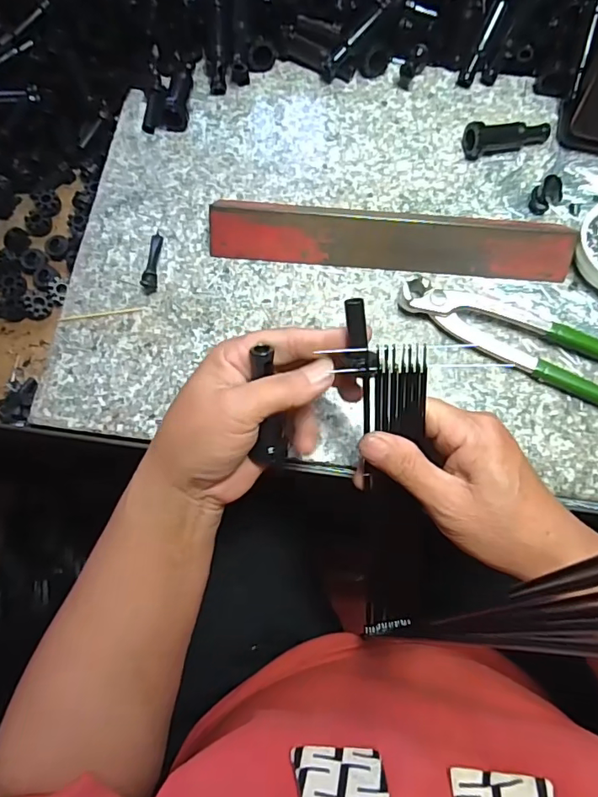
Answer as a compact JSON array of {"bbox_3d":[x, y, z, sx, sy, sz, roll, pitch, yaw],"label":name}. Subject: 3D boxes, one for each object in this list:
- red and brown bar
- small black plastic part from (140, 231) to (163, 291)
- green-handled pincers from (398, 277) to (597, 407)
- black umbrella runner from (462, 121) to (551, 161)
[{"bbox_3d":[0.067,-0.115,0.371,0.258,0.029,0.036,4,73,0],"label":"red and brown bar"},{"bbox_3d":[-0.106,-0.102,0.372,0.010,0.009,0.049,4,73,0],"label":"small black plastic part"},{"bbox_3d":[0.167,-0.039,0.353,0.199,0.016,0.046,25,74,7],"label":"green-handled pincers"},{"bbox_3d":[0.164,-0.208,0.399,0.068,0.025,0.019,-17,74,-6],"label":"black umbrella runner"}]

